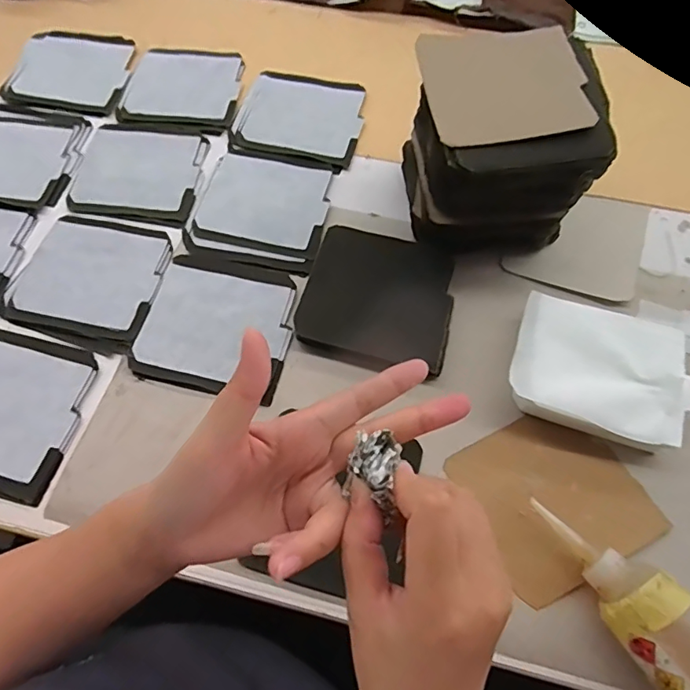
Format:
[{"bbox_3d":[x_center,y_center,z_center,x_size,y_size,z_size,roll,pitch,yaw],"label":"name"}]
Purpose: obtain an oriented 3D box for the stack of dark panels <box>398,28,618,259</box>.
[{"bbox_3d":[0.138,-0.176,0.468,0.144,0.136,0.138,-7,67,-1],"label":"stack of dark panels"}]

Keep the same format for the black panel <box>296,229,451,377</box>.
[{"bbox_3d":[0.033,-0.045,0.482,0.138,0.020,0.131,12,68,7],"label":"black panel"}]

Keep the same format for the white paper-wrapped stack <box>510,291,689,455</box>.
[{"bbox_3d":[0.219,0.022,0.438,0.142,0.036,0.107,16,68,9],"label":"white paper-wrapped stack"}]

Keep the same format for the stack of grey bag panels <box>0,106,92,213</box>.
[{"bbox_3d":[-0.375,-0.215,0.570,0.141,0.010,0.137,10,67,6],"label":"stack of grey bag panels"}]

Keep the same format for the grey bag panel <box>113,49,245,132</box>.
[{"bbox_3d":[-0.196,-0.314,0.613,0.135,0.006,0.129,7,67,5],"label":"grey bag panel"}]

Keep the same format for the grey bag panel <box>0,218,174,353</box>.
[{"bbox_3d":[-0.253,-0.069,0.501,0.142,0.007,0.134,15,68,8],"label":"grey bag panel"}]

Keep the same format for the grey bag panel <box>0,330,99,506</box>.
[{"bbox_3d":[-0.297,0.053,0.438,0.136,0.010,0.134,14,68,8],"label":"grey bag panel"}]

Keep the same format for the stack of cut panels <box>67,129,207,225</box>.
[{"bbox_3d":[-0.229,-0.194,0.561,0.143,0.005,0.125,10,67,6],"label":"stack of cut panels"}]

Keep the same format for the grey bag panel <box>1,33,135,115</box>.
[{"bbox_3d":[-0.340,-0.343,0.627,0.133,0.010,0.124,6,67,4],"label":"grey bag panel"}]

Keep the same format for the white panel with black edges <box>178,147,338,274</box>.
[{"bbox_3d":[-0.088,-0.148,0.536,0.138,0.006,0.140,13,68,8],"label":"white panel with black edges"}]

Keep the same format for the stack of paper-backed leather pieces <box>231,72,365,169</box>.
[{"bbox_3d":[-0.050,-0.273,0.594,0.144,0.008,0.124,15,68,8],"label":"stack of paper-backed leather pieces"}]

